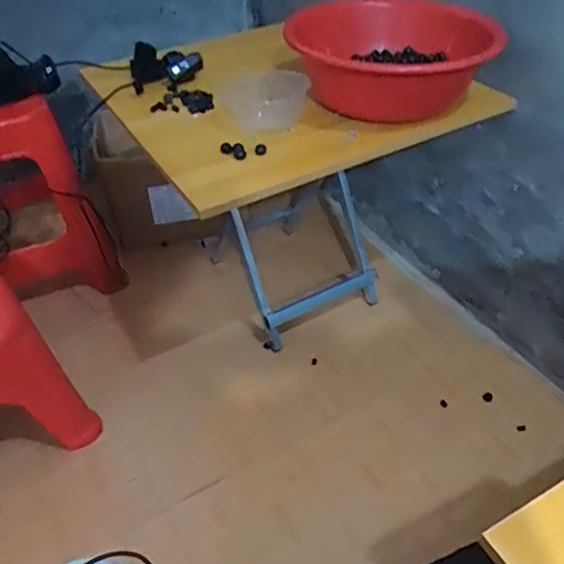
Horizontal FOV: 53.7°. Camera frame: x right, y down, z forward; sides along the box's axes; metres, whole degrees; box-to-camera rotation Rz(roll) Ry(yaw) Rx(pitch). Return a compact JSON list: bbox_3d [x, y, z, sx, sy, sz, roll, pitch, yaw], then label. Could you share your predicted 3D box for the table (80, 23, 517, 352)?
[{"bbox_3d":[0.022,-0.173,1.172,0.588,0.582,0.516,-25,47,-23],"label":"table"}]

